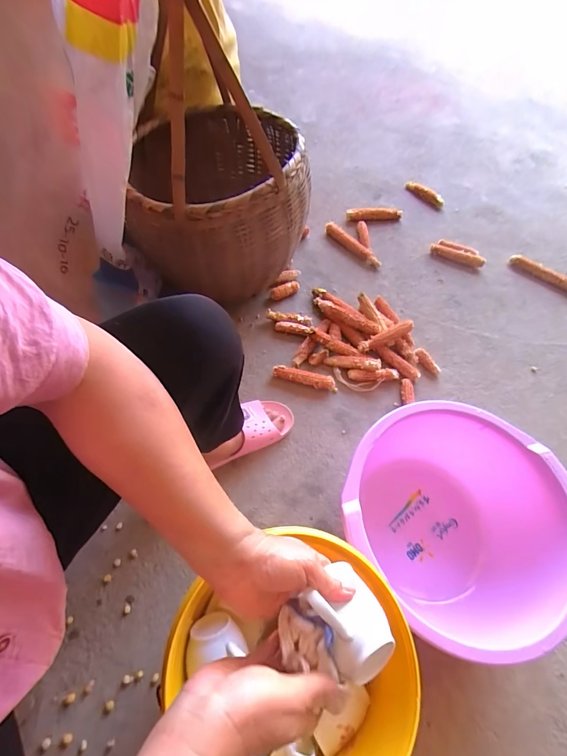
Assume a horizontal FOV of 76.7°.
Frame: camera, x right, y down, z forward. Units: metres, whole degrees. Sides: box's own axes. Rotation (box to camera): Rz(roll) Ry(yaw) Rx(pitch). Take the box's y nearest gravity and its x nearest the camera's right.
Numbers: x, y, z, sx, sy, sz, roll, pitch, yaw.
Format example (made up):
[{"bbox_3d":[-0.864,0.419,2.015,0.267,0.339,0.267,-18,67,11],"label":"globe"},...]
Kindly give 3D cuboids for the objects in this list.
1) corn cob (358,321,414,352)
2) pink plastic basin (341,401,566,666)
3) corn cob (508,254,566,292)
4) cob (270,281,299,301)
[{"bbox_3d":[0.249,-0.099,0.873,0.147,0.020,0.029,-25,64,-2],"label":"corn cob"},{"bbox_3d":[0.285,0.245,0.628,0.353,0.188,0.358,2,60,-3],"label":"pink plastic basin"},{"bbox_3d":[0.786,-0.317,1.083,0.202,0.030,0.039,31,62,13],"label":"corn cob"},{"bbox_3d":[0.004,-0.230,0.960,0.090,0.030,0.029,-30,68,-19],"label":"cob"}]

